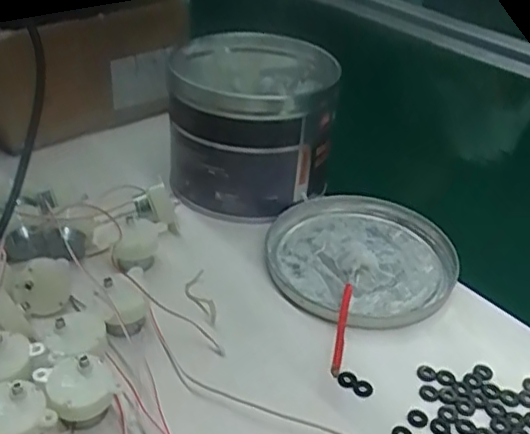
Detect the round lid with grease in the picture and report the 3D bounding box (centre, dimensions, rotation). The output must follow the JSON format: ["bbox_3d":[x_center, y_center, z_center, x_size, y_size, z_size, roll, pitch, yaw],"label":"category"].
[{"bbox_3d":[0.068,0.026,0.437,0.130,0.017,0.131,3,35,-2],"label":"round lid with grease"}]

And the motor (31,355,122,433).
[{"bbox_3d":[-0.093,0.088,0.311,0.037,0.025,0.029,-21,43,-32],"label":"motor"}]

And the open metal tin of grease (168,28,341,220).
[{"bbox_3d":[-0.011,-0.078,0.503,0.124,0.106,0.143,1,36,-5],"label":"open metal tin of grease"}]

